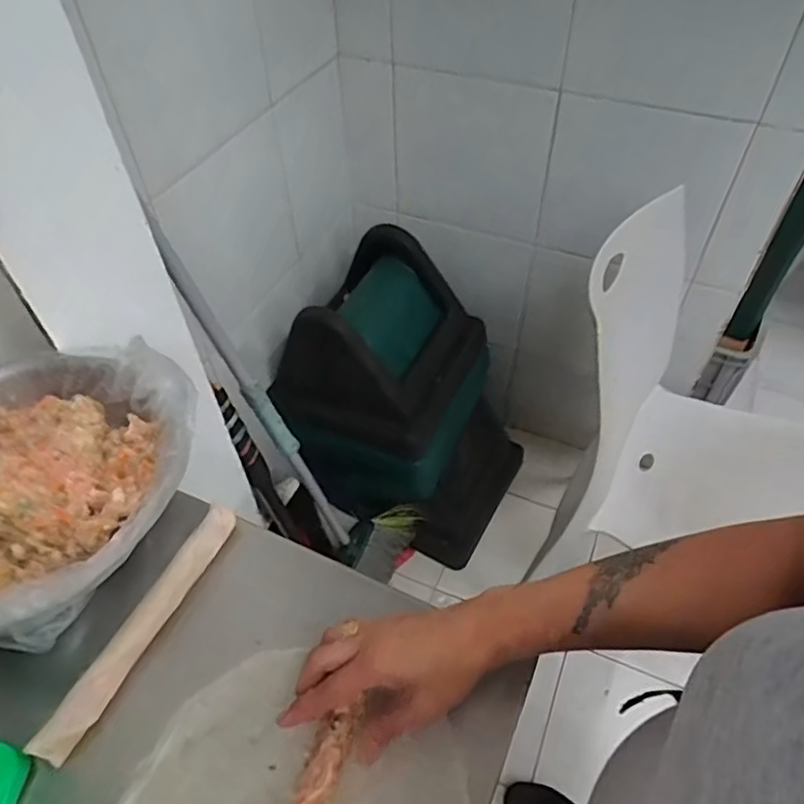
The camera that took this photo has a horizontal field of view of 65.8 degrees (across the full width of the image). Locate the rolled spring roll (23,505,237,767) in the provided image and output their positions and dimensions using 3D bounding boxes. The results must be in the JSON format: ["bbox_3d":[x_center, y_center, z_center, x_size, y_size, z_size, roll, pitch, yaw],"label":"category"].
[{"bbox_3d":[-0.195,0.167,0.477,0.022,0.022,0.206,20,53,18],"label":"rolled spring roll"}]

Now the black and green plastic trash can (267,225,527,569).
[{"bbox_3d":[0.028,-0.016,1.348,0.431,0.597,0.362,19,53,16],"label":"black and green plastic trash can"}]

